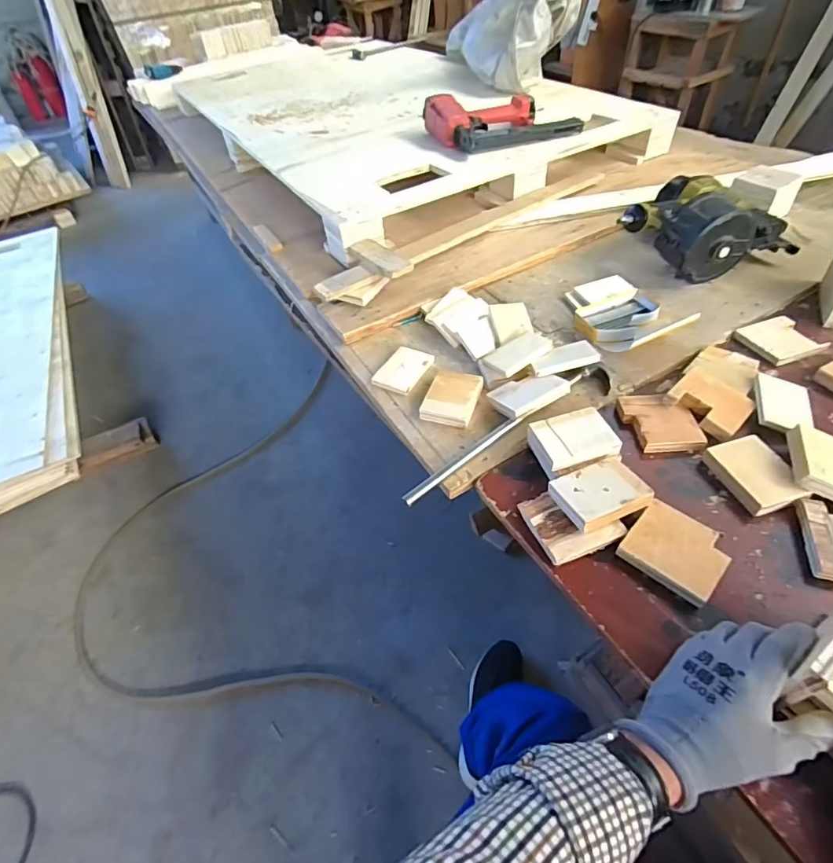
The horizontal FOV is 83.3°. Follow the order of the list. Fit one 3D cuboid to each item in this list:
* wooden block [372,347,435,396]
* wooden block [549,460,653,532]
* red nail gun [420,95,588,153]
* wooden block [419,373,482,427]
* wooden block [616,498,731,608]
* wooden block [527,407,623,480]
[{"bbox_3d":[-0.020,-0.100,0.754,0.068,0.011,0.093,25,56,24],"label":"wooden block"},{"bbox_3d":[0.210,0.069,0.539,0.091,0.025,0.068,-19,50,-11],"label":"wooden block"},{"bbox_3d":[0.202,-0.744,1.106,0.315,0.066,0.231,-19,50,-10],"label":"red nail gun"},{"bbox_3d":[0.052,-0.050,0.693,0.072,0.023,0.090,14,52,17],"label":"wooden block"},{"bbox_3d":[0.279,0.125,0.501,0.091,0.016,0.085,34,60,30],"label":"wooden block"},{"bbox_3d":[0.200,0.015,0.593,0.094,0.035,0.075,-15,49,-7],"label":"wooden block"}]

